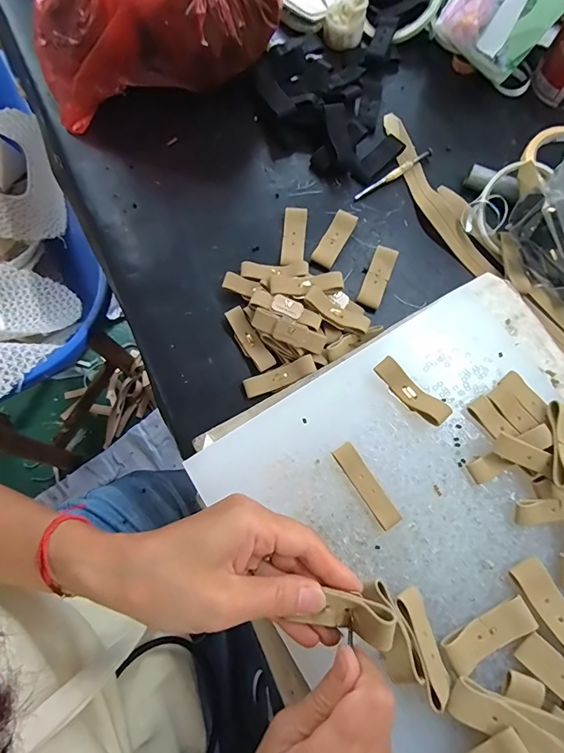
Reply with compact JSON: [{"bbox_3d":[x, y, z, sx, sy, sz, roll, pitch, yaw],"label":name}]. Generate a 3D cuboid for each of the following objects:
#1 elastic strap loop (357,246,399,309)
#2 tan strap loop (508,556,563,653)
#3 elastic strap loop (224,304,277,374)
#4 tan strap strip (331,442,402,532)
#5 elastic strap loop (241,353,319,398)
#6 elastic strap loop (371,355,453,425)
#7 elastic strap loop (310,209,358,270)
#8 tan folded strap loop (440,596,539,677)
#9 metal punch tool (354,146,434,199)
[{"bbox_3d":[0.088,-0.091,0.380,0.020,0.010,0.059,22,75,6],"label":"elastic strap loop"},{"bbox_3d":[0.170,0.145,0.260,0.021,0.008,0.060,-28,76,-8],"label":"tan strap loop"},{"bbox_3d":[-0.028,-0.032,0.357,0.018,0.013,0.059,-34,77,-10],"label":"elastic strap loop"},{"bbox_3d":[0.058,0.074,0.284,0.015,0.009,0.061,-34,77,-10],"label":"tan strap strip"},{"bbox_3d":[-0.002,0.001,0.342,0.060,0.008,0.018,-23,69,9],"label":"elastic strap loop"},{"bbox_3d":[0.092,0.012,0.299,0.059,0.015,0.017,42,78,11],"label":"elastic strap loop"},{"bbox_3d":[0.050,-0.128,0.390,0.021,0.012,0.059,29,76,8],"label":"elastic strap loop"},{"bbox_3d":[0.129,0.161,0.260,0.058,0.007,0.020,-26,76,-8],"label":"tan folded strap loop"},{"bbox_3d":[0.112,-0.201,0.412,0.096,0.010,0.009,-35,77,-10],"label":"metal punch tool"}]

